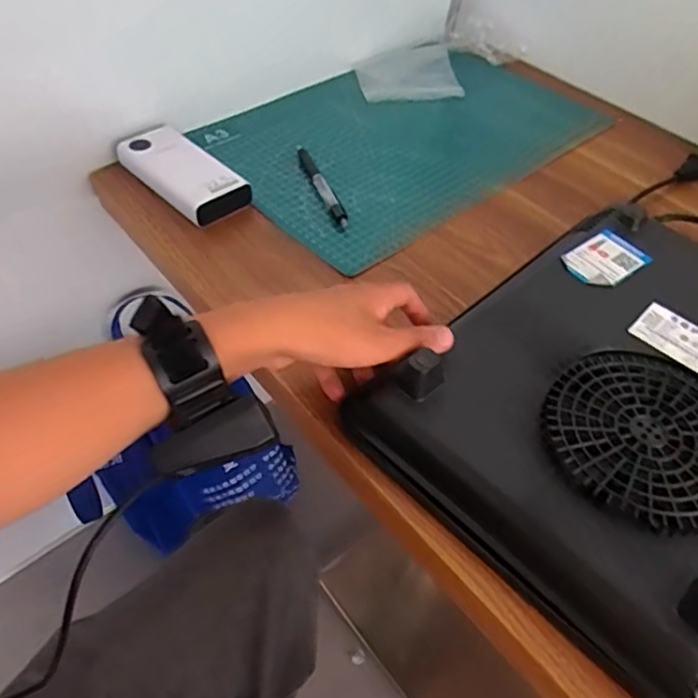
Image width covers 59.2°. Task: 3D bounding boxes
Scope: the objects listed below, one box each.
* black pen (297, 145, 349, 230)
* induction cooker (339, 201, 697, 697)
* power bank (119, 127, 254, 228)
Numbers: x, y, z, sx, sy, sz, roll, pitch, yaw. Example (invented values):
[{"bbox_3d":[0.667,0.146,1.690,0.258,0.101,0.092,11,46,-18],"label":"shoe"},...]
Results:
[{"bbox_3d":[-0.029,-0.167,0.621,0.014,0.011,0.136,-15,51,-17],"label":"black pen"},{"bbox_3d":[0.197,0.029,0.425,0.315,0.052,0.268,-33,58,-29],"label":"induction cooker"},{"bbox_3d":[-0.167,-0.177,0.616,0.068,0.034,0.142,-33,59,-29],"label":"power bank"}]

